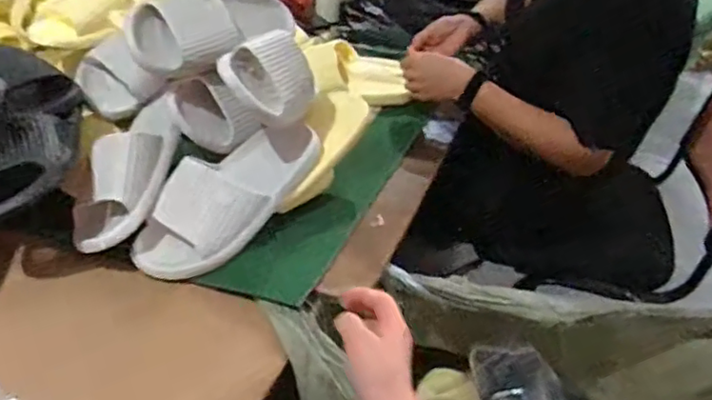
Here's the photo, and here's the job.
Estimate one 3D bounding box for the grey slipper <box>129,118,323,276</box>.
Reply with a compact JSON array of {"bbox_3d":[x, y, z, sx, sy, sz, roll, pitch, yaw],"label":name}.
[{"bbox_3d":[-0.150,-0.017,0.759,0.107,0.069,0.273,26,53,27],"label":"grey slipper"}]

